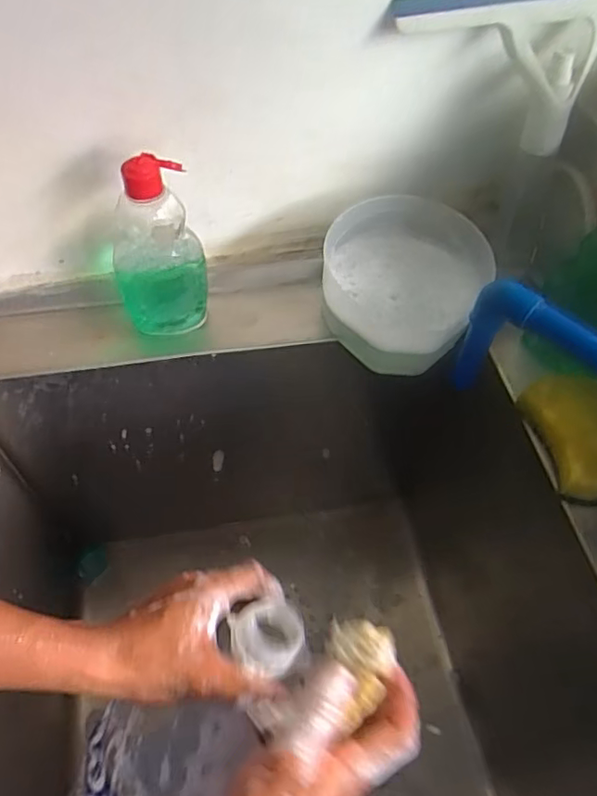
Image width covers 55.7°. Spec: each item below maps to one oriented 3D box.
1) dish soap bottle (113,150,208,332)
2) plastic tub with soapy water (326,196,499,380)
[{"bbox_3d":[-0.114,-0.117,0.452,0.072,0.150,0.042,-14,57,-11],"label":"dish soap bottle"},{"bbox_3d":[0.093,-0.107,0.512,0.138,0.080,0.149,1,56,-1],"label":"plastic tub with soapy water"}]

